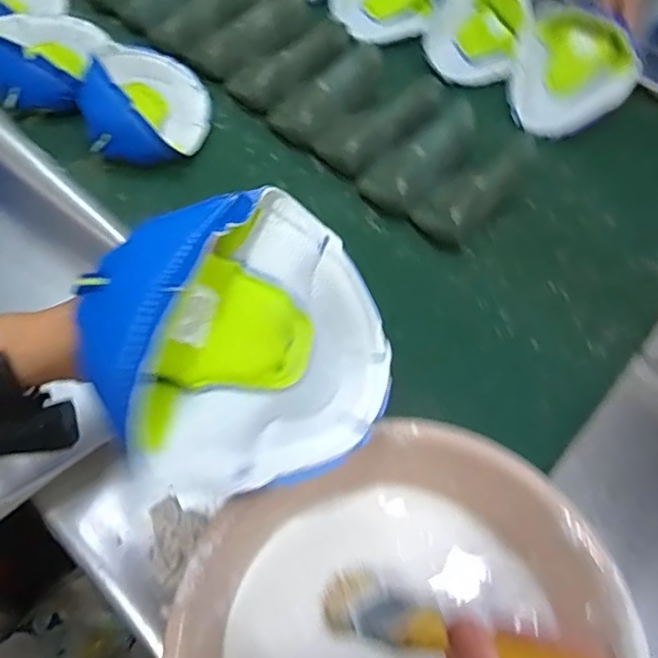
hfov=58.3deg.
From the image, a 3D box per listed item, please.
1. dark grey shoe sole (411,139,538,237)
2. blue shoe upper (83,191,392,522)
[{"bbox_3d":[0.208,-0.199,0.784,0.233,0.052,0.084,-38,68,-24],"label":"dark grey shoe sole"},{"bbox_3d":[-0.045,0.009,0.355,0.176,0.109,0.146,-27,64,-19],"label":"blue shoe upper"}]

